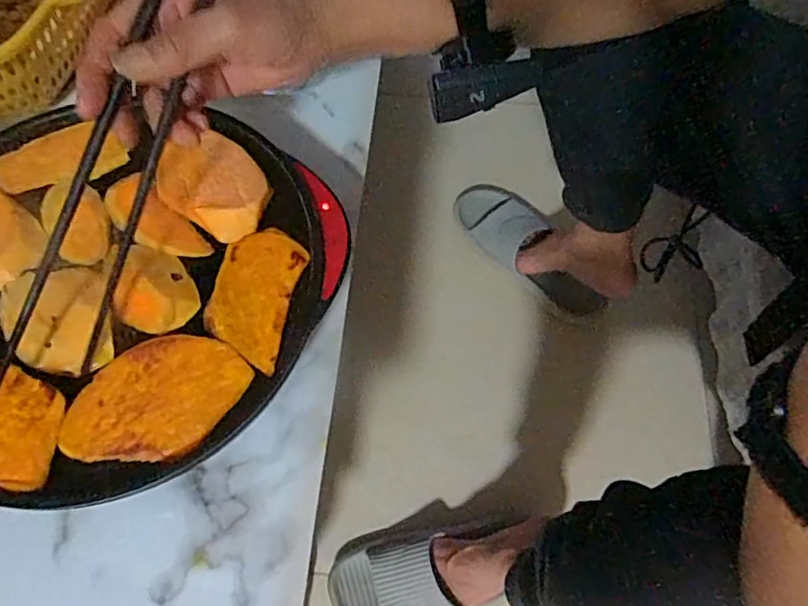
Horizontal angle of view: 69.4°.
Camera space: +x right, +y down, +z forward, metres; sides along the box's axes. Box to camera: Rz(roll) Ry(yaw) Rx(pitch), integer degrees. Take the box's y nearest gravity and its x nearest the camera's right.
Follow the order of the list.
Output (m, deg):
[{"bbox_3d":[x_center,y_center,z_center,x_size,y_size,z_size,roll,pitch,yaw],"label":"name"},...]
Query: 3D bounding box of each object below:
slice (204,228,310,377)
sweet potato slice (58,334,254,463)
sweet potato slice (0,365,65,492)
[{"bbox_3d":[-0.095,-0.006,0.372,0.052,0.011,0.092,11,66,5],"label":"slice"},{"bbox_3d":[-0.145,0.056,0.341,0.101,0.011,0.068,-38,72,-16],"label":"sweet potato slice"},{"bbox_3d":[-0.231,0.063,0.330,0.095,0.008,0.053,25,68,10],"label":"sweet potato slice"}]

